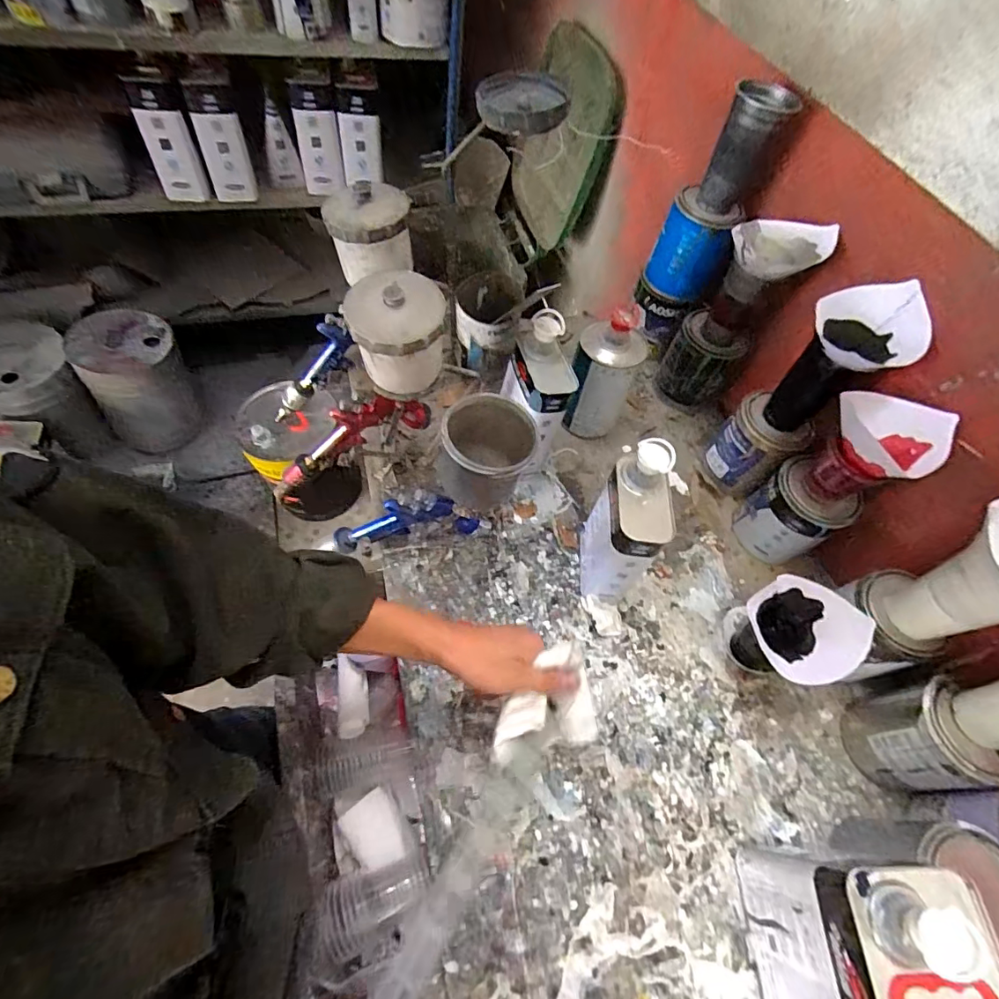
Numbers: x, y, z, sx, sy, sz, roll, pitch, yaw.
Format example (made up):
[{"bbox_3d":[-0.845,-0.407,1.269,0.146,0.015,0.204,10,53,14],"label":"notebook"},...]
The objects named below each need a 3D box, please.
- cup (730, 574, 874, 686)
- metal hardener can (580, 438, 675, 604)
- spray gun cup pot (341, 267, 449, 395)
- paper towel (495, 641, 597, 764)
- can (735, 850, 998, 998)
[{"bbox_3d":[0.352,0.165,0.619,0.098,0.132,0.115,-12,61,-12],"label":"cup"},{"bbox_3d":[0.153,0.038,0.620,0.066,0.222,0.109,3,59,-3],"label":"metal hardener can"},{"bbox_3d":[-0.110,-0.176,0.552,0.095,0.108,0.093,2,59,-3],"label":"spray gun cup pot"},{"bbox_3d":[0.038,0.181,0.453,0.095,0.053,0.076,-10,61,-10],"label":"paper towel"},{"bbox_3d":[0.317,0.400,0.422,0.117,0.221,0.165,1,59,-4],"label":"can"}]

